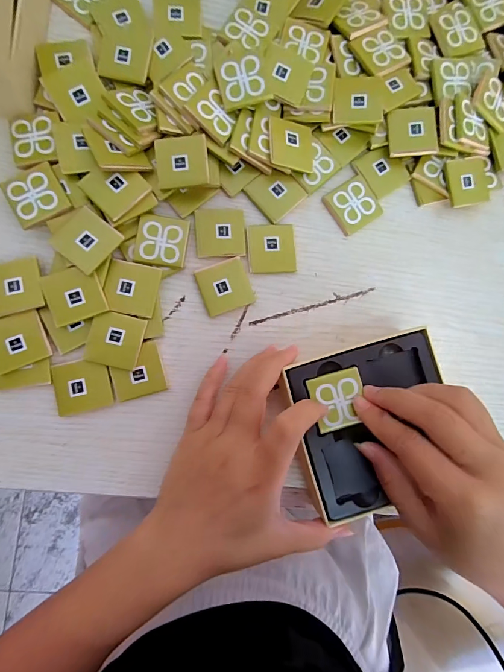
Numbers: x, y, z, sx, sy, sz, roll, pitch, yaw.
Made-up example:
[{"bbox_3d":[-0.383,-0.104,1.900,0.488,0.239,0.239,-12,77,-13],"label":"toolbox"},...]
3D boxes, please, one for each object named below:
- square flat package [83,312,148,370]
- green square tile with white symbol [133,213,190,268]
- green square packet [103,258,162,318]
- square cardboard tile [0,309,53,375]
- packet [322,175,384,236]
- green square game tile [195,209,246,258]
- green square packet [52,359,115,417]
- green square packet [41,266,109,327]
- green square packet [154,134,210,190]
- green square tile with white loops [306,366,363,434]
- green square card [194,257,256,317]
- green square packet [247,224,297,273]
[{"bbox_3d":[-0.094,0.003,0.236,0.035,0.005,0.036,13,84,-5],"label":"square flat package"},{"bbox_3d":[-0.064,-0.069,0.246,0.035,0.008,0.036,7,85,-5],"label":"green square tile with white symbol"},{"bbox_3d":[-0.084,-0.034,0.237,0.035,0.004,0.036,10,85,-5],"label":"green square packet"},{"bbox_3d":[-0.157,0.003,0.229,0.034,0.007,0.035,-17,88,-7],"label":"square cardboard tile"},{"bbox_3d":[0.080,-0.103,0.266,0.037,0.004,0.036,-34,90,-7],"label":"packet"},{"bbox_3d":[-0.023,-0.077,0.255,0.036,0.004,0.037,-3,86,-6],"label":"green square game tile"},{"bbox_3d":[-0.117,0.035,0.234,0.036,0.004,0.035,-11,87,-7],"label":"green square packet"},{"bbox_3d":[-0.120,-0.029,0.231,0.034,0.006,0.036,-20,88,-7],"label":"green square packet"},{"bbox_3d":[-0.049,-0.123,0.240,0.036,0.004,0.038,-6,83,-2],"label":"green square packet"},{"bbox_3d":[0.057,0.042,0.223,0.035,0.005,0.035,-15,90,-7],"label":"green square tile with white loops"},{"bbox_3d":[-0.020,-0.037,0.251,0.037,0.004,0.036,-20,88,-7],"label":"green square card"},{"bbox_3d":[0.015,-0.066,0.257,0.035,0.004,0.037,-4,86,-6],"label":"green square packet"}]

